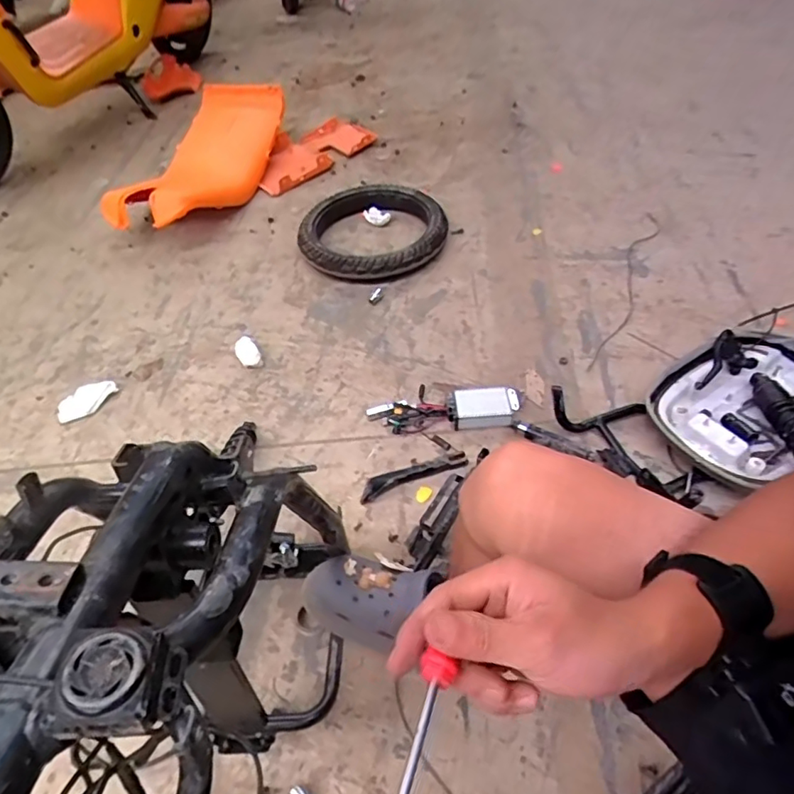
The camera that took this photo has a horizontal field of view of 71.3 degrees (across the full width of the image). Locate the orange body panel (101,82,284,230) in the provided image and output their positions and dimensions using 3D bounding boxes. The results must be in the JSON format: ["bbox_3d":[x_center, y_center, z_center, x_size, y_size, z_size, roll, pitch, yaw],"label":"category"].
[{"bbox_3d":[-0.532,-0.662,1.538,0.290,0.170,0.630,9,51,11],"label":"orange body panel"}]

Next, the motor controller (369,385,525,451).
[{"bbox_3d":[0.085,0.022,1.040,0.281,0.057,0.134,5,50,8],"label":"motor controller"}]

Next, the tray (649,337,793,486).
[{"bbox_3d":[0.640,0.015,0.996,0.389,0.076,0.264,-29,54,-20],"label":"tray"}]

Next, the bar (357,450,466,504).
[{"bbox_3d":[0.028,0.136,0.948,0.192,0.030,0.030,-17,51,-11],"label":"bar"}]

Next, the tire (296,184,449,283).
[{"bbox_3d":[-0.061,-0.419,1.406,0.339,0.076,0.353,-2,50,2],"label":"tire"}]

